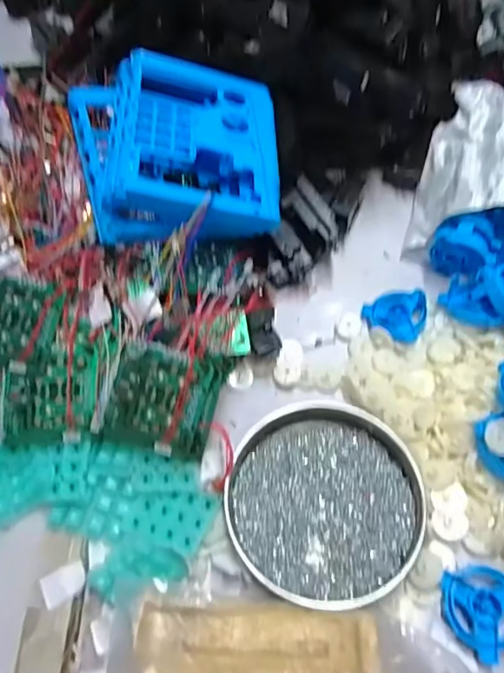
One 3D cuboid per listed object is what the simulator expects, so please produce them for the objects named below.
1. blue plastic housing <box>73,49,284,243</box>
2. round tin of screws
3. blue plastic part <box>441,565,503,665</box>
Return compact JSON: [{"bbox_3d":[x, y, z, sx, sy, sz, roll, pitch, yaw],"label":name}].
[{"bbox_3d":[-0.059,-0.154,0.417,0.171,0.059,0.174,-6,69,-8],"label":"blue plastic housing"},{"bbox_3d":[0.050,0.116,0.361,0.133,0.022,0.133,12,61,11],"label":"round tin of screws"},{"bbox_3d":[0.146,0.175,0.322,0.051,0.008,0.052,-2,60,3],"label":"blue plastic part"}]

